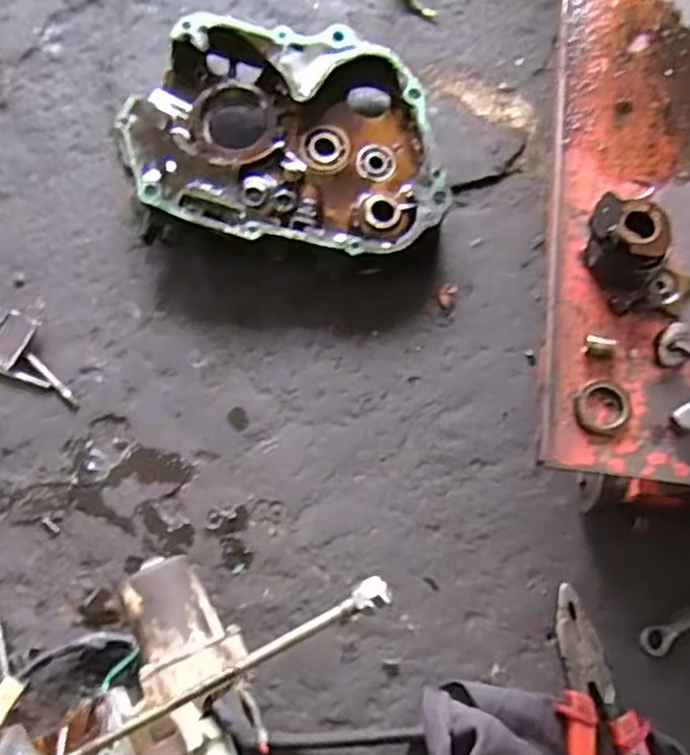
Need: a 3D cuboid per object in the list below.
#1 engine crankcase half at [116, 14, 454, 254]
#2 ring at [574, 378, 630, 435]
[{"bbox_3d":[-0.044,-0.180,0.543,0.243,0.065,0.177,8,75,4],"label":"engine crankcase half"},{"bbox_3d":[0.127,0.015,0.340,0.028,0.007,0.025,-30,76,-6],"label":"ring"}]

